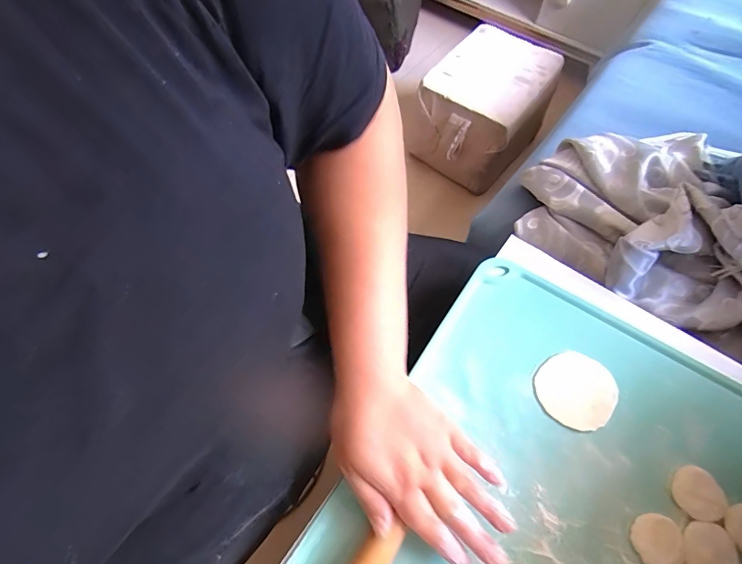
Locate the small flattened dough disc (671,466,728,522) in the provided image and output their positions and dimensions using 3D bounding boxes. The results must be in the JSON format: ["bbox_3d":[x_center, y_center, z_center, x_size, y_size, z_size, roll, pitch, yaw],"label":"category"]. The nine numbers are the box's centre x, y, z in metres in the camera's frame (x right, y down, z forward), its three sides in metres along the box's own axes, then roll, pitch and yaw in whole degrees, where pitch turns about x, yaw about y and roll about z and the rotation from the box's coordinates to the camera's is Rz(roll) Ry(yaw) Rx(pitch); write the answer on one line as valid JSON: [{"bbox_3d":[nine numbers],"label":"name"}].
[{"bbox_3d":[0.259,0.168,0.336,0.036,0.005,0.037,0,60,0],"label":"small flattened dough disc"}]

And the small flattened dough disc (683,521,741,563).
[{"bbox_3d":[0.255,0.202,0.318,0.038,0.004,0.038,0,60,0],"label":"small flattened dough disc"}]

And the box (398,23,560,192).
[{"bbox_3d":[0.296,-0.464,1.153,0.270,0.258,0.340,32,66,16],"label":"box"}]

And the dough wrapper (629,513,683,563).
[{"bbox_3d":[0.214,0.196,0.319,0.032,0.008,0.038,9,63,33],"label":"dough wrapper"}]

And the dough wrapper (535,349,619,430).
[{"bbox_3d":[0.183,0.095,0.376,0.065,0.005,0.066,0,60,0],"label":"dough wrapper"}]

